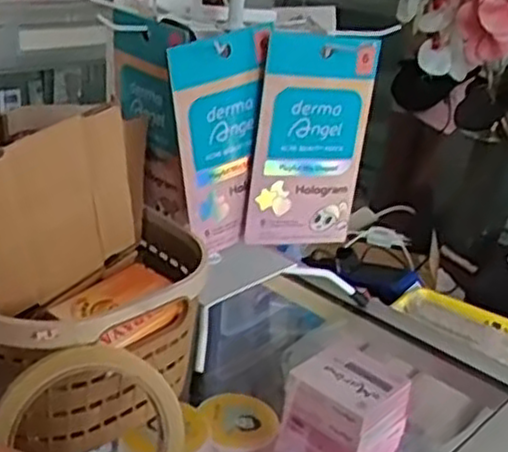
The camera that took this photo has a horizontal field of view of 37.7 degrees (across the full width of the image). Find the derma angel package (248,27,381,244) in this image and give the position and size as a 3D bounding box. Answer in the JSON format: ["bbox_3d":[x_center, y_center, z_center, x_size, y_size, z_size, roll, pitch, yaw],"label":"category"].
[{"bbox_3d":[0.038,-0.056,0.494,0.074,0.143,0.012,-1,21,-17],"label":"derma angel package"}]

